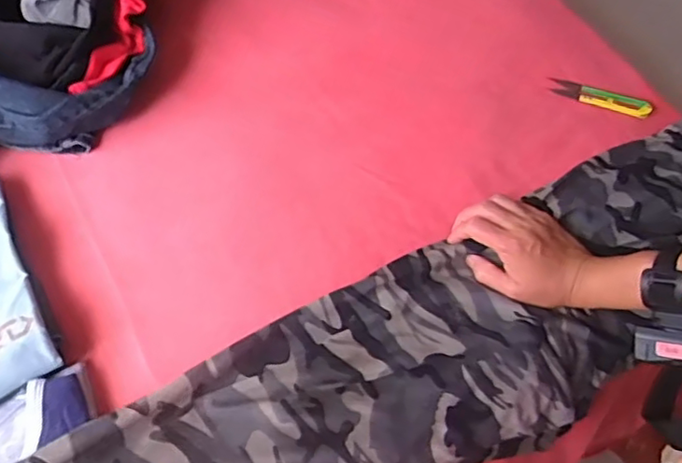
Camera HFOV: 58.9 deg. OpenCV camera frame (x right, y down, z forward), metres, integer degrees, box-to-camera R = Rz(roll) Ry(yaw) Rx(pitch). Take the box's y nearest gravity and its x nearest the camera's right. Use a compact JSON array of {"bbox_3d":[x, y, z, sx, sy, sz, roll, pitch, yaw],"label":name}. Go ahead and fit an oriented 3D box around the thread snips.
[{"bbox_3d":[0.301,-0.156,0.704,0.115,0.008,0.026,19,64,10],"label":"thread snips"}]

